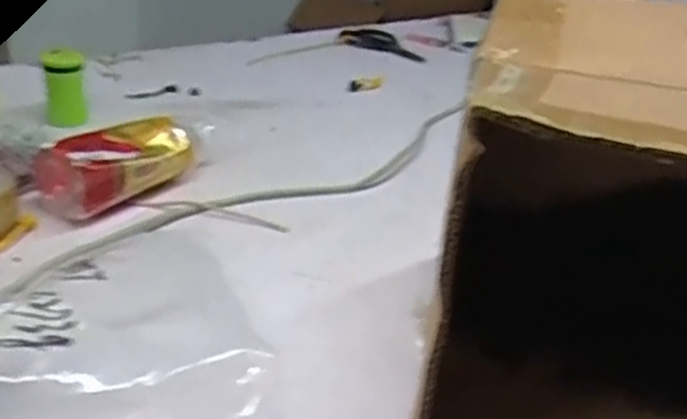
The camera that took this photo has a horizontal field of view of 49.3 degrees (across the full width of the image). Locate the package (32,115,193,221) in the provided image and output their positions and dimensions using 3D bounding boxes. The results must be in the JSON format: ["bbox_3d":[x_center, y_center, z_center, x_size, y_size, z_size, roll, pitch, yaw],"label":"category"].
[{"bbox_3d":[-0.213,-0.044,0.725,0.065,0.062,0.150,28,35,34],"label":"package"}]

